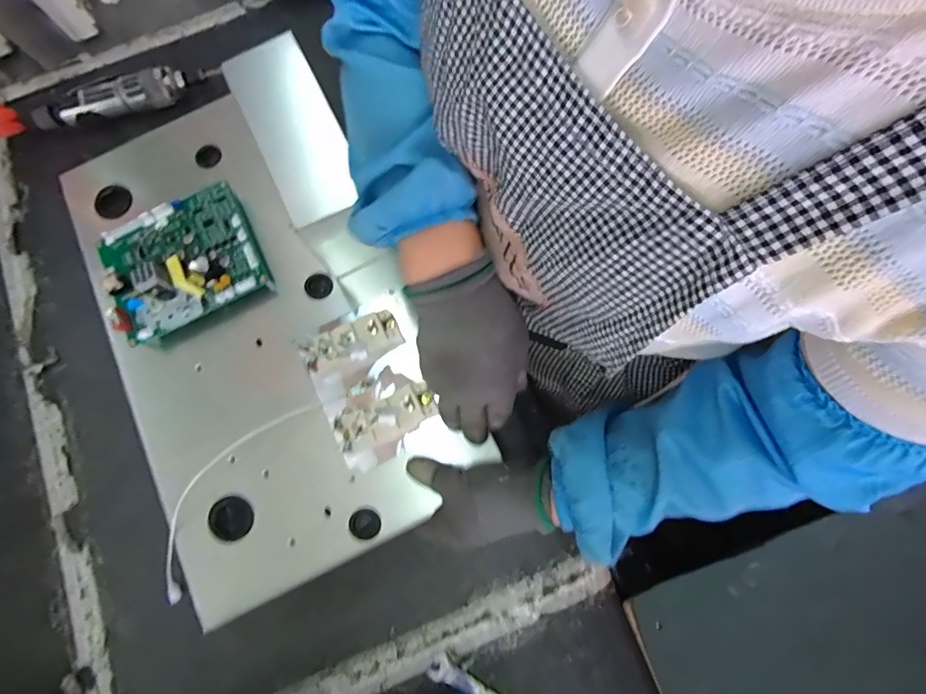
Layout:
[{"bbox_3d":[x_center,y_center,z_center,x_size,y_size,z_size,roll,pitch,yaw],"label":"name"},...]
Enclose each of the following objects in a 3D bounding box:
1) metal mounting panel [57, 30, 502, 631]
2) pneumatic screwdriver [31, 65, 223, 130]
[{"bbox_3d":[-0.195,-0.006,0.449,0.295,0.066,0.432,-26,75,-6],"label":"metal mounting panel"},{"bbox_3d":[-0.438,-0.327,0.600,0.246,0.043,0.050,-12,78,-1],"label":"pneumatic screwdriver"}]

